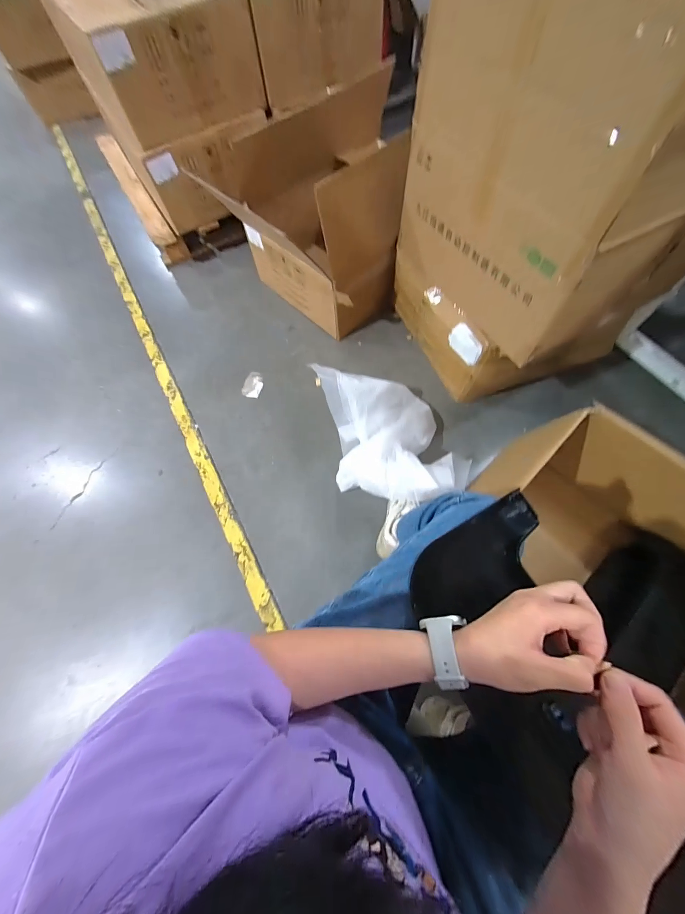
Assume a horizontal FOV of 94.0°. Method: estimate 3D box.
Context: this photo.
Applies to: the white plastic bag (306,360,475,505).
[{"bbox_3d":[0.120,-0.100,0.952,0.339,0.188,0.504,-19,69,-5],"label":"white plastic bag"}]

